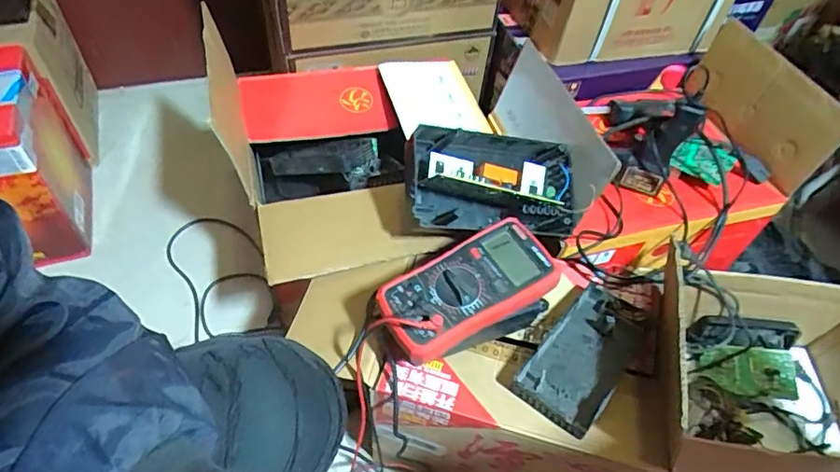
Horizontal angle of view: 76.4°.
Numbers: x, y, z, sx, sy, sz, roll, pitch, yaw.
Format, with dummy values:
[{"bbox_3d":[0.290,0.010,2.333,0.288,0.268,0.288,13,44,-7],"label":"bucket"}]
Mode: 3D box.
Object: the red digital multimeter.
[{"bbox_3d":[0.050,0.051,0.552,0.183,0.038,0.092,-23,57,-22],"label":"red digital multimeter"}]

